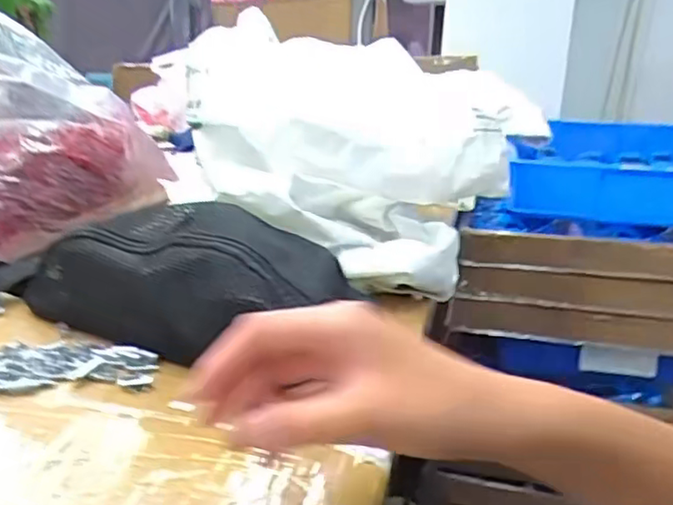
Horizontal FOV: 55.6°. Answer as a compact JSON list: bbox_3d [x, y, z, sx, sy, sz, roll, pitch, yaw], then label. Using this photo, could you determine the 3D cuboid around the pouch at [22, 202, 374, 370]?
[{"bbox_3d":[-0.103,0.010,0.477,0.237,0.077,0.146,12,22,28],"label":"pouch"}]

